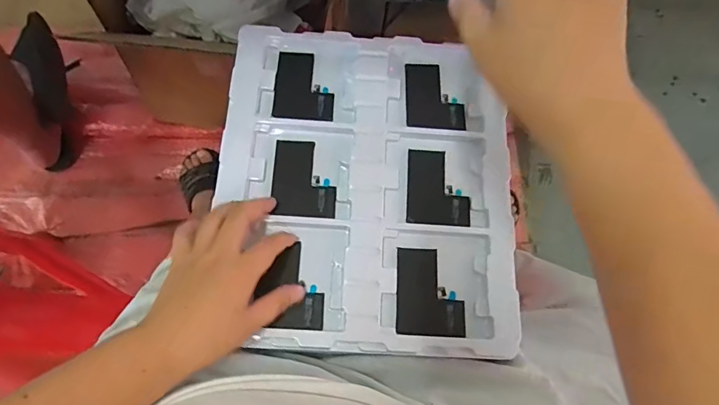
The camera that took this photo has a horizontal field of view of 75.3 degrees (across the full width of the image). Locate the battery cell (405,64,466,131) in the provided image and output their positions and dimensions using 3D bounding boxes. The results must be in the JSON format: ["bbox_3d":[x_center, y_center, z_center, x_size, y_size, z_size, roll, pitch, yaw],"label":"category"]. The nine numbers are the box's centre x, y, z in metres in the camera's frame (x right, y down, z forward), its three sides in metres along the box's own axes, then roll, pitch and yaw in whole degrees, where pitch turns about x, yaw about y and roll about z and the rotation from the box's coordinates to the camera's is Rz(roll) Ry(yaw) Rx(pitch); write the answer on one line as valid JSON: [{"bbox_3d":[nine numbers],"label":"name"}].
[{"bbox_3d":[0.078,-0.110,0.483,0.059,0.004,0.074,2,71,-2],"label":"battery cell"}]

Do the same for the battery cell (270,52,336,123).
[{"bbox_3d":[-0.055,-0.119,0.478,0.060,0.008,0.073,5,71,-1],"label":"battery cell"}]

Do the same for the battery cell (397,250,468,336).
[{"bbox_3d":[0.064,0.080,0.420,0.060,0.005,0.077,4,71,-1],"label":"battery cell"}]

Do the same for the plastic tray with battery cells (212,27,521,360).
[{"bbox_3d":[0.008,-0.022,0.445,0.269,0.016,0.312,3,71,-2],"label":"plastic tray with battery cells"}]

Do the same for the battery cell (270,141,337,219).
[{"bbox_3d":[-0.052,-0.023,0.447,0.060,0.004,0.075,3,71,-2],"label":"battery cell"}]

